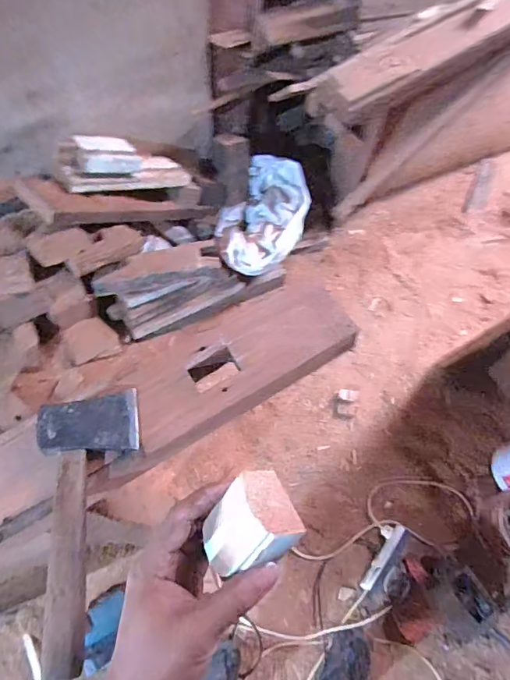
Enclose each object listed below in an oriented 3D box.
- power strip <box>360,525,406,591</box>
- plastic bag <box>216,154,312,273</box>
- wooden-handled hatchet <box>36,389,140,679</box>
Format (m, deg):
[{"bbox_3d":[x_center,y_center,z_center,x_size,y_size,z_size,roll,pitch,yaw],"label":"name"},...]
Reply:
[{"bbox_3d":[0.355,0.597,1.251,0.034,0.026,0.192,34,68,15],"label":"power strip"},{"bbox_3d":[0.013,-0.392,1.472,0.266,0.190,0.352,33,67,15],"label":"plastic bag"},{"bbox_3d":[-0.171,0.186,0.476,0.100,0.034,0.268,-9,64,-5],"label":"wooden-handled hatchet"}]

